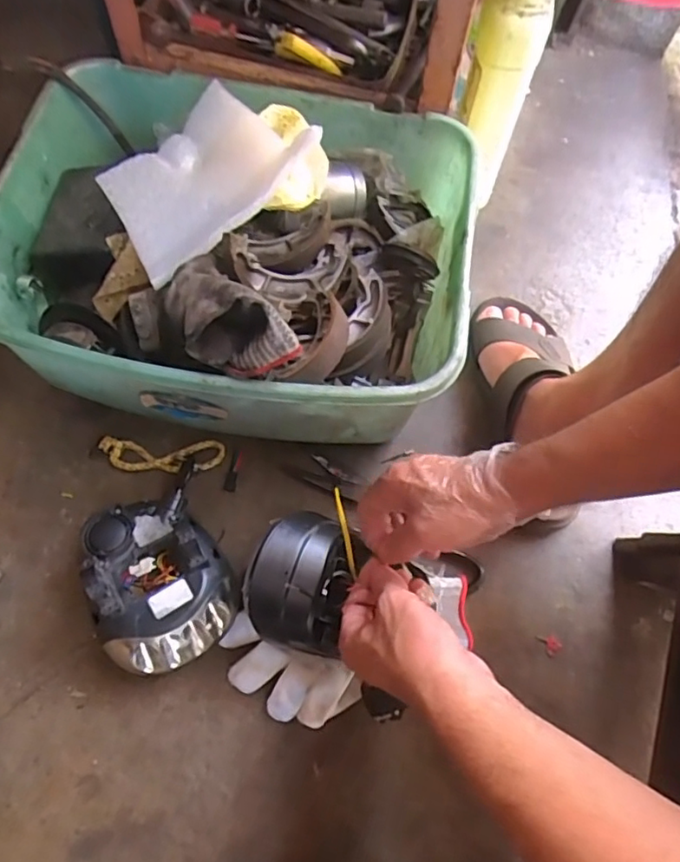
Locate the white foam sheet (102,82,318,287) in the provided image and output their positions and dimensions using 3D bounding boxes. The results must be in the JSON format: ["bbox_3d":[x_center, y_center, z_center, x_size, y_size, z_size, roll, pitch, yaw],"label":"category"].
[{"bbox_3d":[-0.126,-0.220,0.509,0.167,0.033,0.139,-45,69,-5],"label":"white foam sheet"}]

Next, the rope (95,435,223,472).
[{"bbox_3d":[-0.179,0.024,0.571,0.124,0.012,0.034,4,66,-1],"label":"rope"}]

